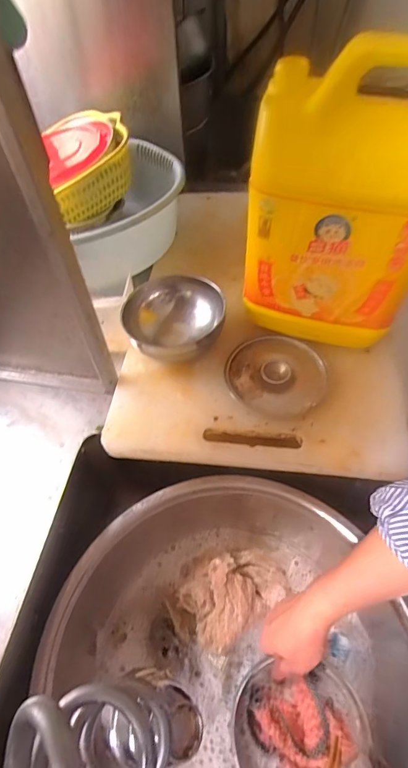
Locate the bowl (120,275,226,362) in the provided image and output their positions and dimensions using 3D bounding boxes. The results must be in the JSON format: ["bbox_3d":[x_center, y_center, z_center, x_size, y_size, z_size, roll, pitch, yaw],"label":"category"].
[{"bbox_3d":[-0.035,-0.076,0.497,0.126,0.058,0.114,-16,56,-9],"label":"bowl"}]

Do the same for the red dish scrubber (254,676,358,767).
[{"bbox_3d":[0.108,0.365,0.412,0.075,0.024,0.096,-36,61,-21],"label":"red dish scrubber"}]

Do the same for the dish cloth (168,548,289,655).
[{"bbox_3d":[0.029,0.265,0.510,0.154,0.040,0.104,-30,59,-18],"label":"dish cloth"}]

